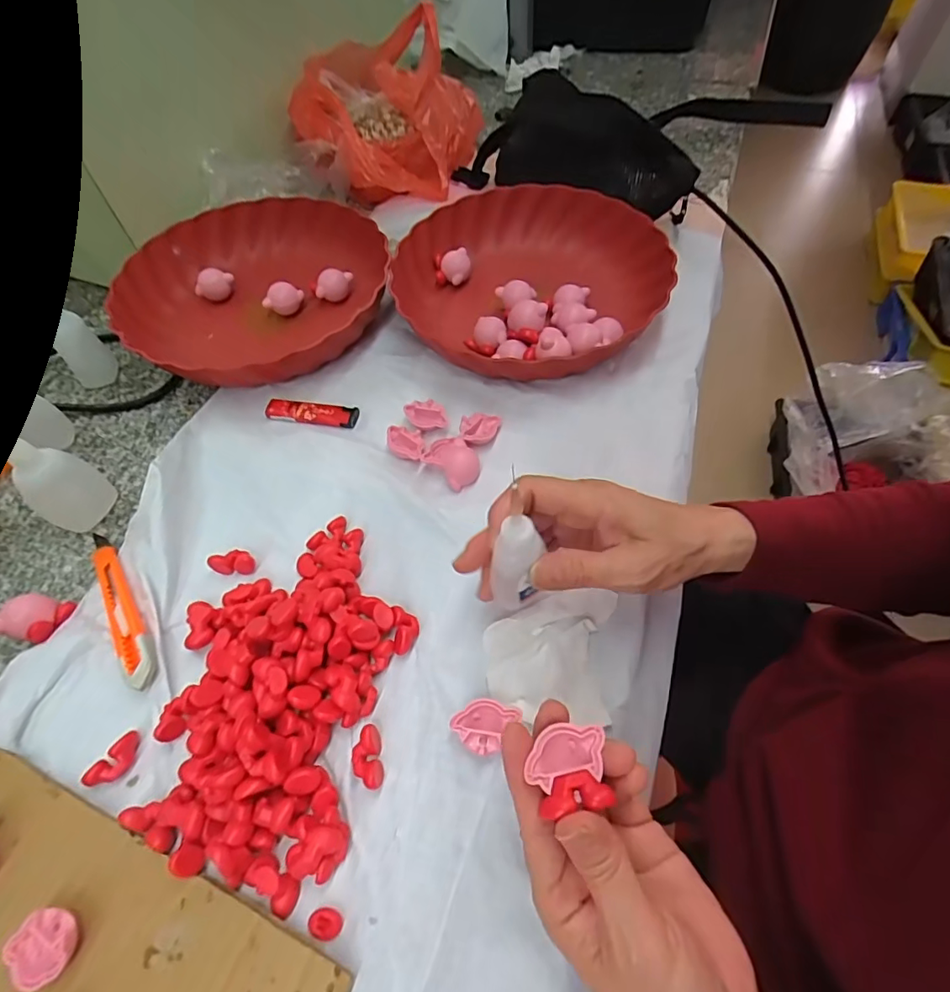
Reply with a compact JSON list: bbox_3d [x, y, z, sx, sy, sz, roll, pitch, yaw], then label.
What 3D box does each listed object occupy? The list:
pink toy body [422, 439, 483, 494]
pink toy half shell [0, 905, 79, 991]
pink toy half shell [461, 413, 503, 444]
[{"bbox_3d":[-0.014,-0.030,0.388,0.041,0.020,0.039,0,57,0],"label":"pink toy body"},{"bbox_3d":[-0.199,0.208,0.239,0.033,0.017,0.026,16,59,13],"label":"pink toy half shell"},{"bbox_3d":[0.005,-0.053,0.407,0.032,0.012,0.026,-7,57,-1],"label":"pink toy half shell"}]

